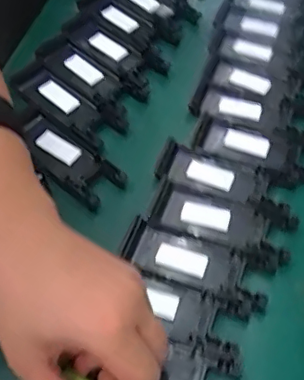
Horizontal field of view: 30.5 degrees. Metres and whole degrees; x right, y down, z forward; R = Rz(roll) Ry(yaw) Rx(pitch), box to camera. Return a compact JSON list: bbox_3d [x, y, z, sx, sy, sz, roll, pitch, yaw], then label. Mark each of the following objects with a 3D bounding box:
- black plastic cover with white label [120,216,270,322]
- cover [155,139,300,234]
[{"bbox_3d":[0.029,0.052,0.380,0.103,0.010,0.041,22,56,12],"label":"black plastic cover with white label"},{"bbox_3d":[0.059,-0.006,0.421,0.113,0.011,0.039,25,56,14],"label":"cover"}]

